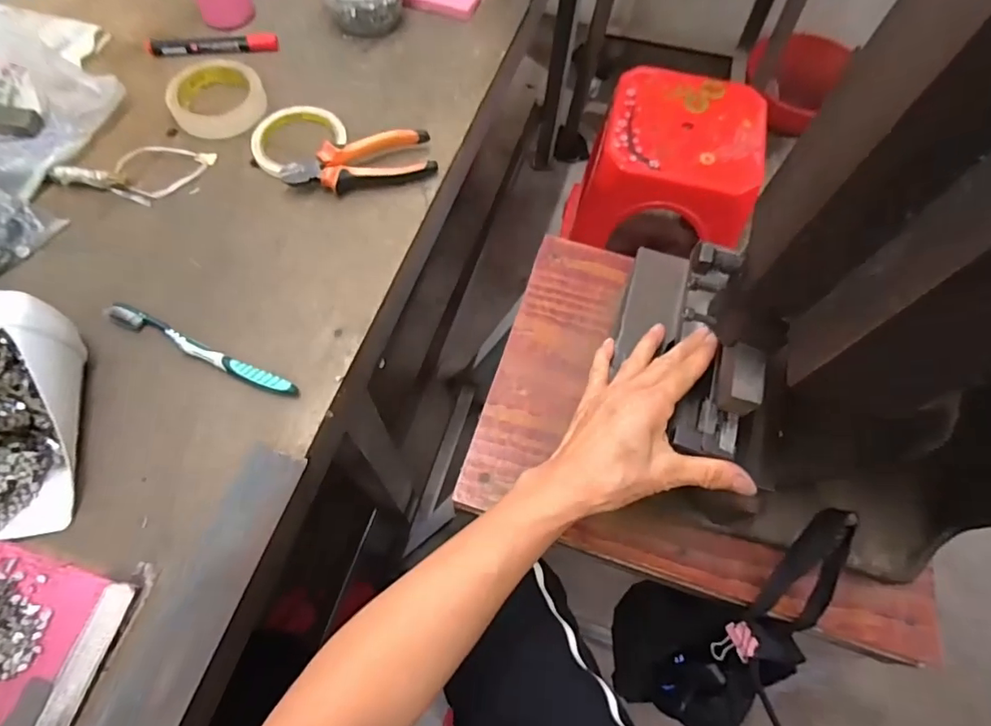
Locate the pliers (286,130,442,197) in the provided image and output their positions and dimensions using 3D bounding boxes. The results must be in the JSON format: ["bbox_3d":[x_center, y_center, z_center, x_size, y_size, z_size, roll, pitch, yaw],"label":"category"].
[{"bbox_3d":[-0.136,-0.204,0.545,0.149,0.032,0.042,-19,68,-11],"label":"pliers"}]

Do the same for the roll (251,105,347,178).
[{"bbox_3d":[-0.210,-0.239,0.566,0.096,0.013,0.102,1,66,-2],"label":"roll"}]

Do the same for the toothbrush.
[{"bbox_3d":[-0.252,-0.011,0.459,0.179,0.010,0.017,23,67,7],"label":"toothbrush"}]

